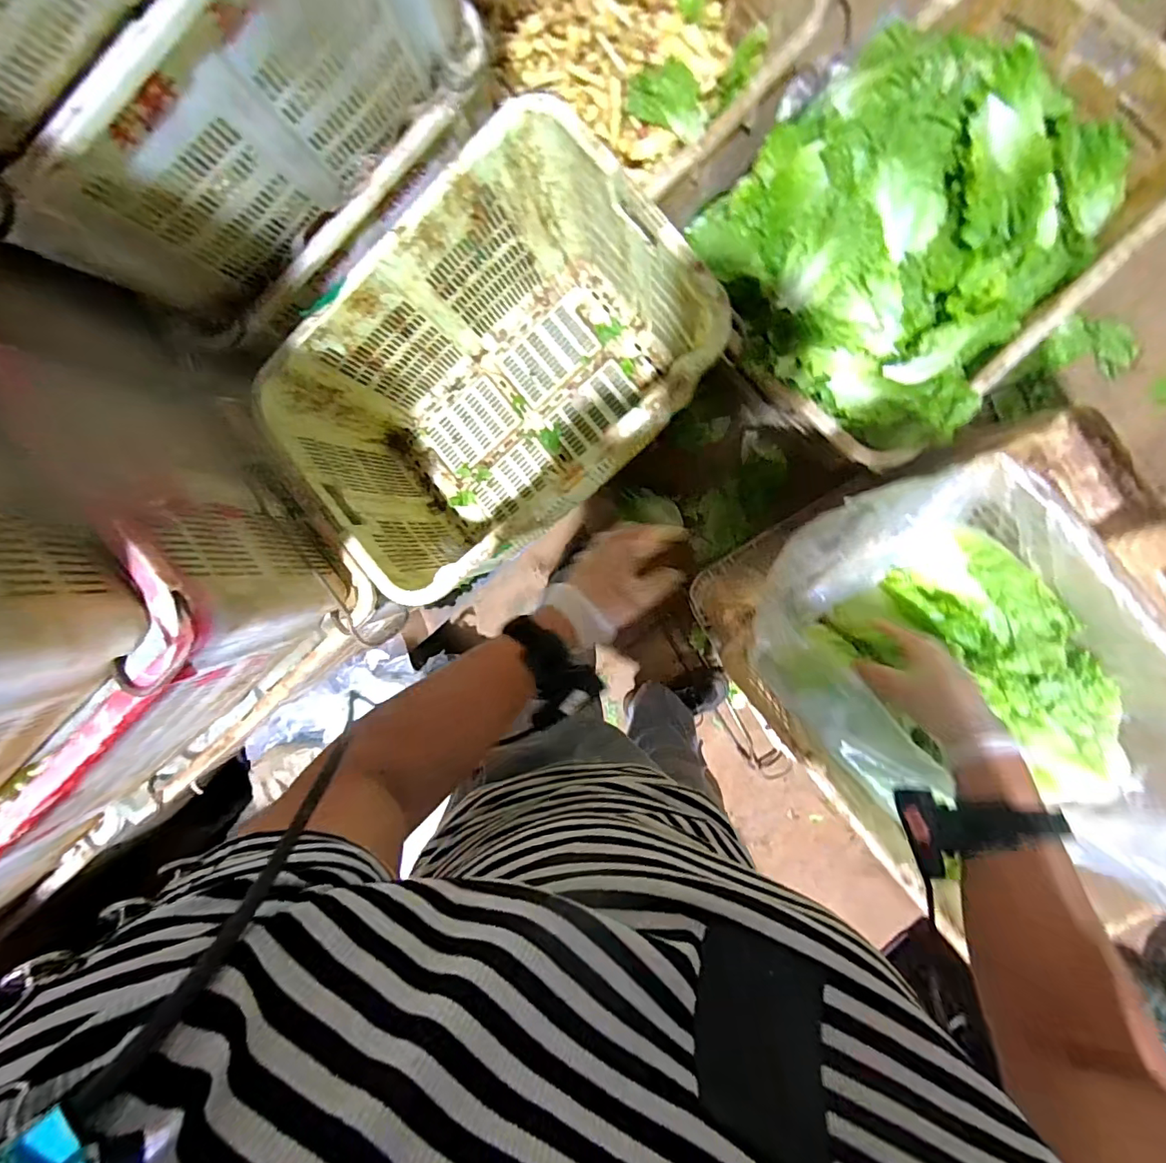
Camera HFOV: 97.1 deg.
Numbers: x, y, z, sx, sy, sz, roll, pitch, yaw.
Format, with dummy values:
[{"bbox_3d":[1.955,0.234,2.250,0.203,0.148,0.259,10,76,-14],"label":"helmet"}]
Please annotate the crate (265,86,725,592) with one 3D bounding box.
[{"bbox_3d":[-0.147,-0.345,0.953,0.663,0.374,0.480,-38,89,9],"label":"crate"}]

